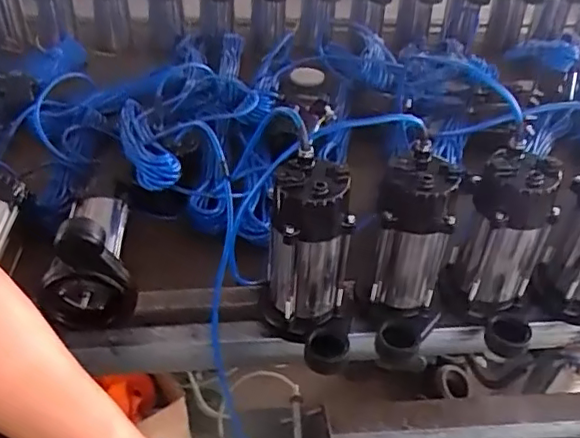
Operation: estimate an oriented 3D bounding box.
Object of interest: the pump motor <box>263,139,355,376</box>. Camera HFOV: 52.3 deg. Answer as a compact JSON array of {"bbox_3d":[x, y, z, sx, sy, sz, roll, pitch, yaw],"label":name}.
[{"bbox_3d":[0.027,0.056,0.729,0.102,0.227,0.142,3,38,-1],"label":"pump motor"}]

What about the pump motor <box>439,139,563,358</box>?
[{"bbox_3d":[0.277,0.045,0.767,0.123,0.236,0.129,15,40,15],"label":"pump motor"}]

